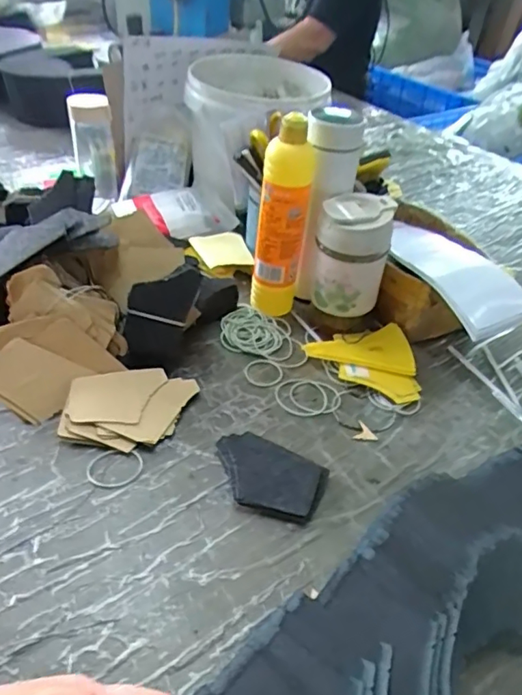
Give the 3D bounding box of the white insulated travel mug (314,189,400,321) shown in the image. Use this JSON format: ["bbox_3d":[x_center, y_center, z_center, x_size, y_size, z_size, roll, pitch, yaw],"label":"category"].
[{"bbox_3d":[0.103,-0.106,0.621,0.080,0.121,0.072,16,41,11],"label":"white insulated travel mug"}]

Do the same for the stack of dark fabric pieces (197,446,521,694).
[{"bbox_3d":[0.105,0.183,0.377,0.371,0.054,0.120,-22,47,-29],"label":"stack of dark fabric pieces"}]

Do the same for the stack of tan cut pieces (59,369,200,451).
[{"bbox_3d":[-0.128,0.056,0.531,0.111,0.023,0.095,7,39,1],"label":"stack of tan cut pieces"}]

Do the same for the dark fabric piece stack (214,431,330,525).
[{"bbox_3d":[0.004,0.114,0.483,0.102,0.012,0.071,24,43,22],"label":"dark fabric piece stack"}]

